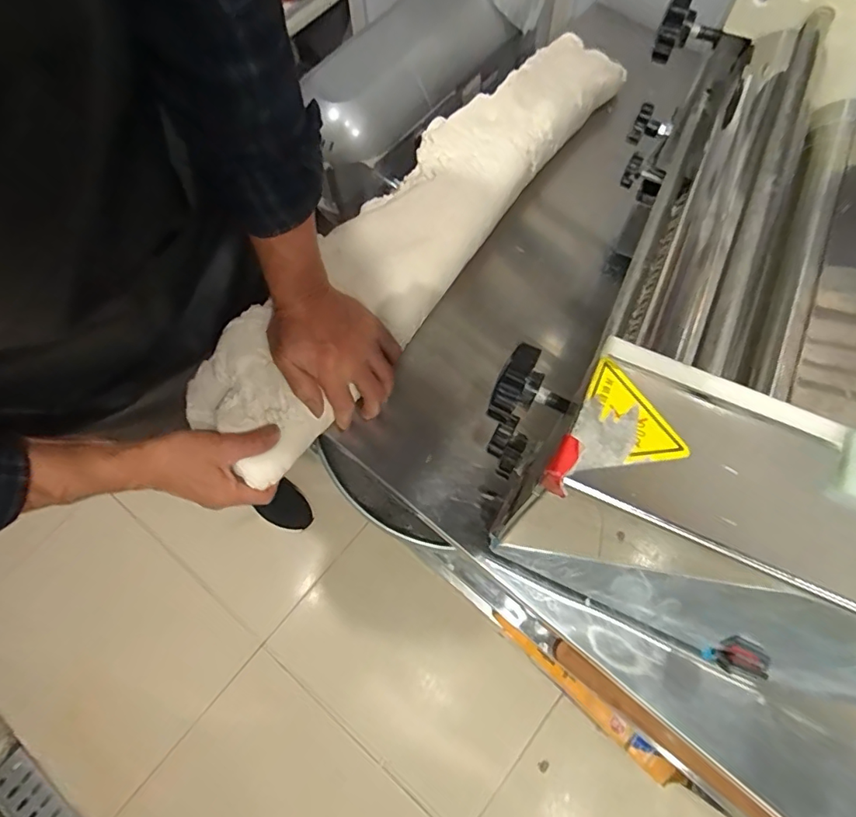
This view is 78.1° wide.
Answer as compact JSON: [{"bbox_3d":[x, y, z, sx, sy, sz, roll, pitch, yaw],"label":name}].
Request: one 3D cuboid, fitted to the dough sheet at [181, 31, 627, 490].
[{"bbox_3d":[0.000,-0.228,0.628,0.146,0.046,0.705,39,76,6],"label":"dough sheet"}]

